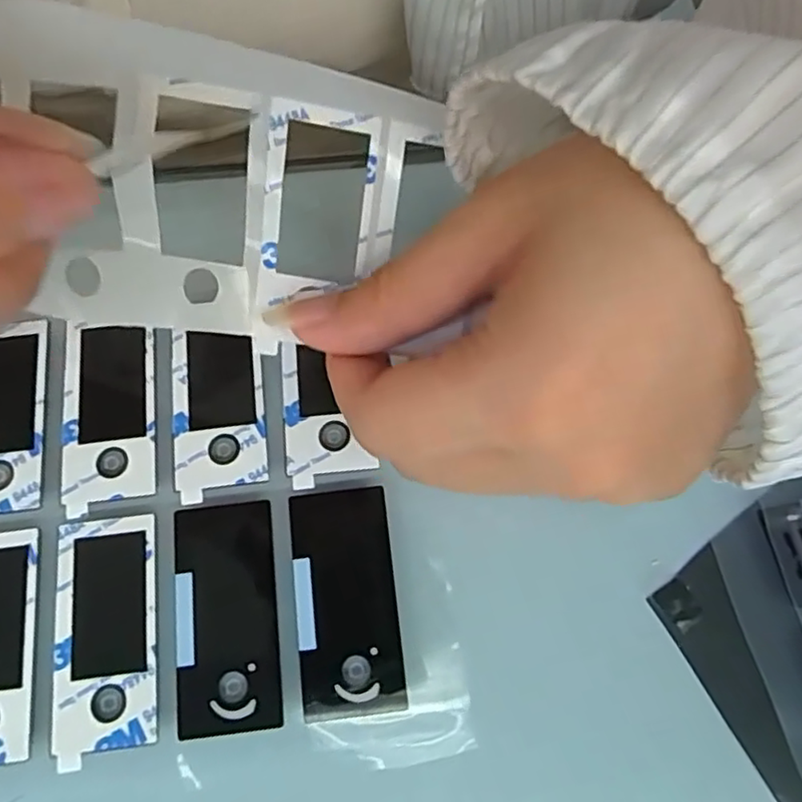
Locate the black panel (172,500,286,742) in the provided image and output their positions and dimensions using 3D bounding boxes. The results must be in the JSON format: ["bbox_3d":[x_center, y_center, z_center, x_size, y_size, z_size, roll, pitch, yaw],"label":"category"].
[{"bbox_3d":[-0.048,0.058,0.174,0.028,0.004,0.059,-7,73,-2],"label":"black panel"}]

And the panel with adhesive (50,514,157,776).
[{"bbox_3d":[-0.081,0.062,0.173,0.027,0.004,0.060,-8,73,-2],"label":"panel with adhesive"}]

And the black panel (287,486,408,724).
[{"bbox_3d":[-0.015,0.054,0.175,0.028,0.004,0.058,-7,73,-2],"label":"black panel"}]

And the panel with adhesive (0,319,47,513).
[{"bbox_3d":[-0.120,0.005,0.191,0.026,0.004,0.059,-8,73,-2],"label":"panel with adhesive"}]

